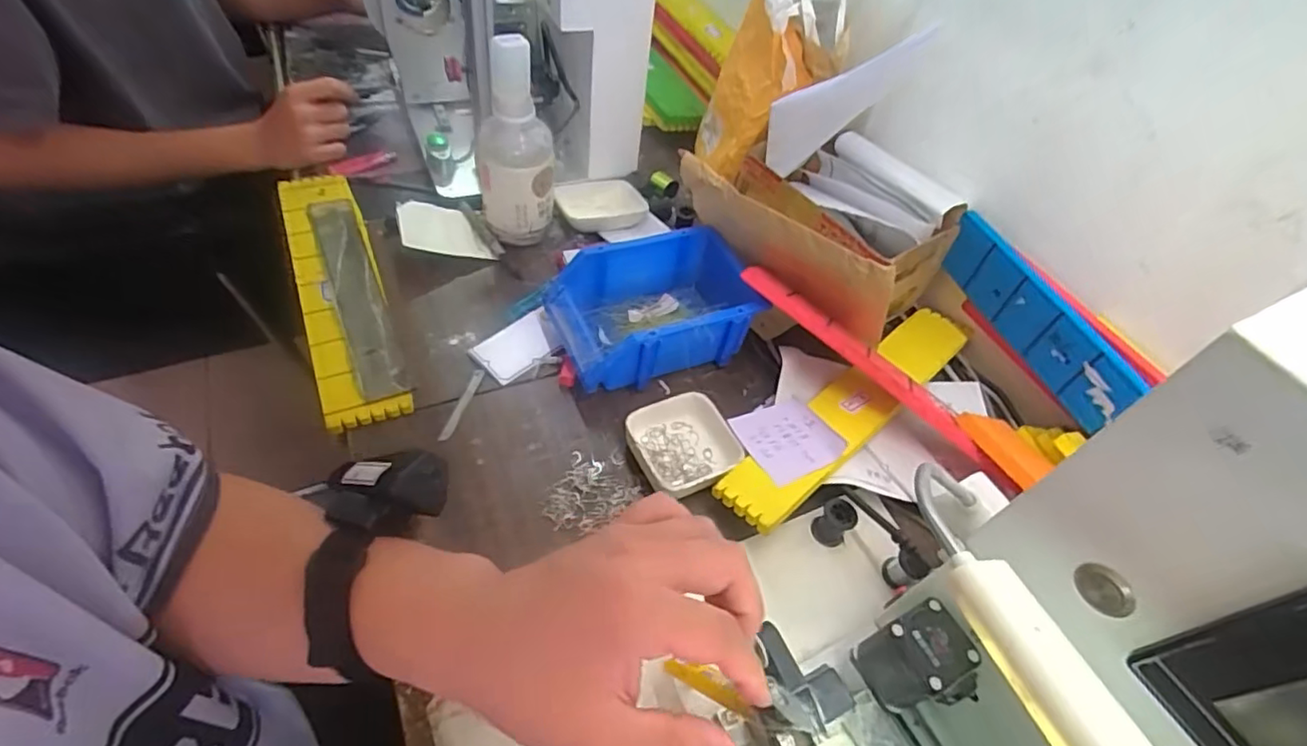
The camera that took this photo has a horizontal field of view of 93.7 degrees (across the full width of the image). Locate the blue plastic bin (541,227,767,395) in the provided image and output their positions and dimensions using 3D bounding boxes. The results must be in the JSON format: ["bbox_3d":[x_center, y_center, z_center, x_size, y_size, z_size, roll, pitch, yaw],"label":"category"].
[{"bbox_3d":[0.000,-0.062,0.583,0.184,0.070,0.122,-11,53,-17],"label":"blue plastic bin"}]

